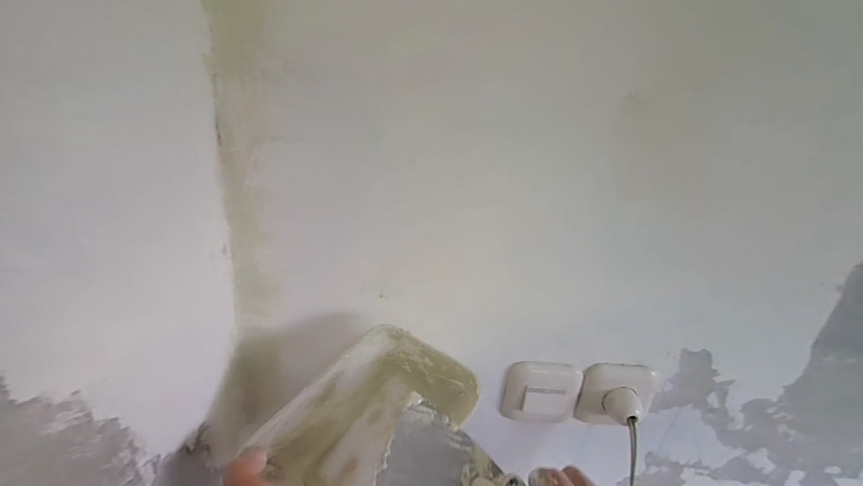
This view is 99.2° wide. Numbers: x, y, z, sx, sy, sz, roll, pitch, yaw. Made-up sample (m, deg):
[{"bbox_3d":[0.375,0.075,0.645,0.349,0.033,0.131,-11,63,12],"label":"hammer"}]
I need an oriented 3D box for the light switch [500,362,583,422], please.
[{"bbox_3d":[0.125,0.167,0.411,0.081,0.072,0.019,3,21,-5],"label":"light switch"}]

